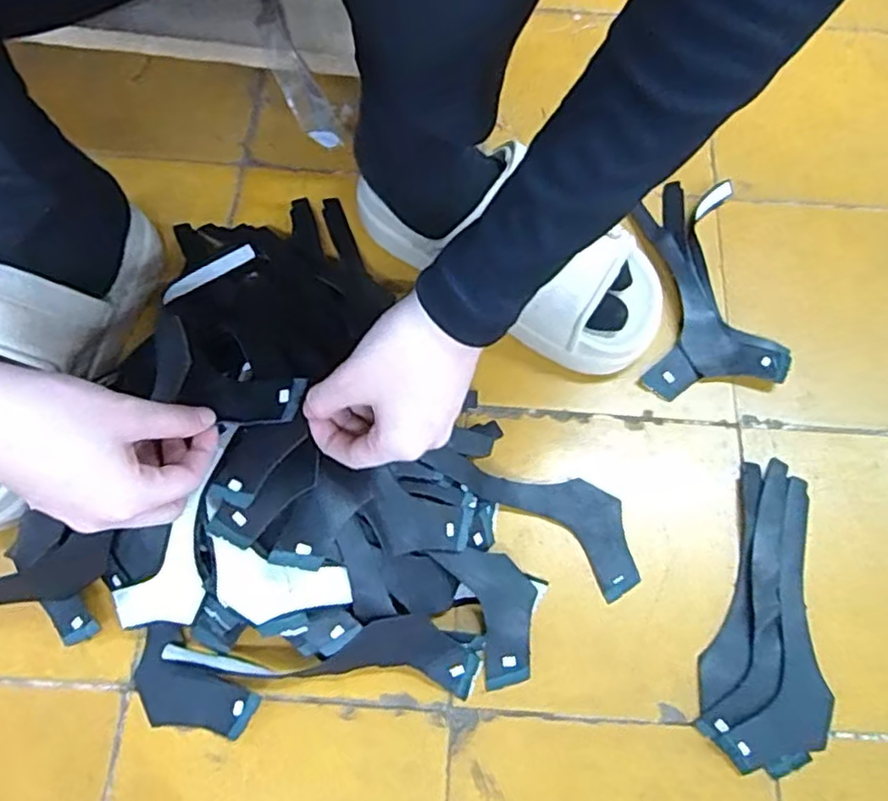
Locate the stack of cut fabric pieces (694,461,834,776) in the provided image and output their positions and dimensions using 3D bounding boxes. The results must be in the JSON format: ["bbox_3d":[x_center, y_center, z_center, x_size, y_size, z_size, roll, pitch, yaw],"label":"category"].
[{"bbox_3d":[0.212,0.135,0.440,0.078,0.006,0.192,11,70,3],"label":"stack of cut fabric pieces"}]

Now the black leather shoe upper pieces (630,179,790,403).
[{"bbox_3d":[0.197,-0.091,0.521,0.100,0.010,0.175,-3,70,-2],"label":"black leather shoe upper pieces"}]

